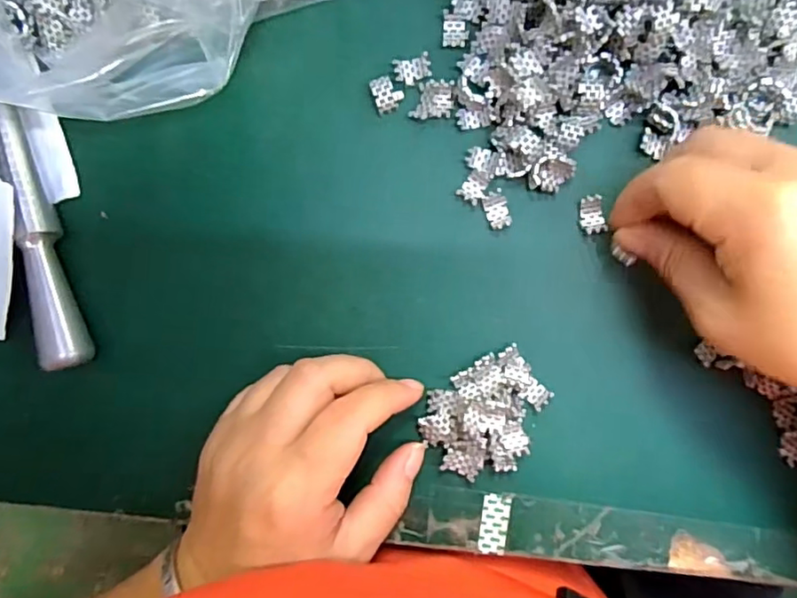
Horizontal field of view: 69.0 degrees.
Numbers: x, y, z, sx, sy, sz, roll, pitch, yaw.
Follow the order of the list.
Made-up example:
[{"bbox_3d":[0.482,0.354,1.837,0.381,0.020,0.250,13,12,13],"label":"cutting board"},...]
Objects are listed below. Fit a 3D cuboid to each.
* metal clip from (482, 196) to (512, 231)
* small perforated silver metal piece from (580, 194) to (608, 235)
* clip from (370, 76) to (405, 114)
[{"bbox_3d":[0.046,-0.040,0.268,0.011,0.004,0.015,-15,91,3],"label":"metal clip"},{"bbox_3d":[0.089,-0.038,0.265,0.010,0.005,0.017,-4,92,3],"label":"small perforated silver metal piece"},{"bbox_3d":[-0.005,-0.094,0.266,0.013,0.004,0.016,-20,91,3],"label":"clip"}]

